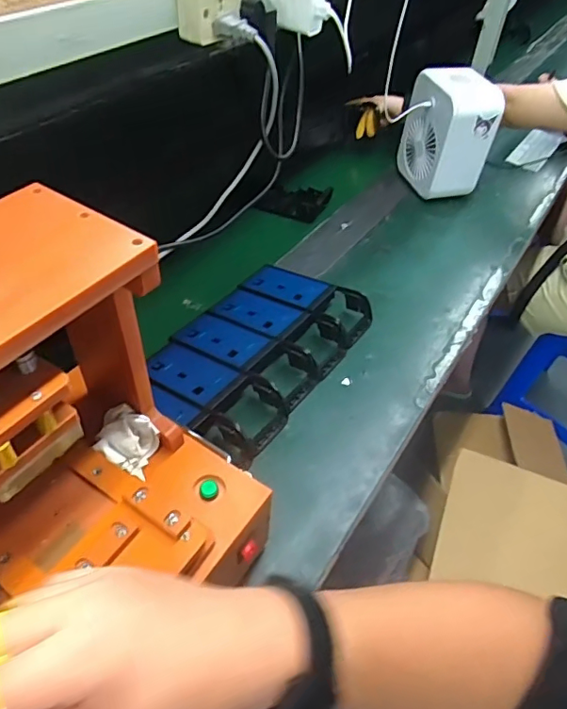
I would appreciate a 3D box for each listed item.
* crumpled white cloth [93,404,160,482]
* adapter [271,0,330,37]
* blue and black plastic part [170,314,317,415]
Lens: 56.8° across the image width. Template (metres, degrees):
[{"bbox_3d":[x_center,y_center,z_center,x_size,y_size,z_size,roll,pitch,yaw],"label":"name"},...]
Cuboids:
[{"bbox_3d":[-0.147,0.082,0.488,0.053,0.036,0.050,14,48,10],"label":"crumpled white cloth"},{"bbox_3d":[0.015,-0.377,0.559,0.062,0.052,0.023,30,52,23],"label":"adapter"},{"bbox_3d":[-0.057,0.001,0.742,0.214,0.046,0.092,29,52,22],"label":"blue and black plastic part"}]

